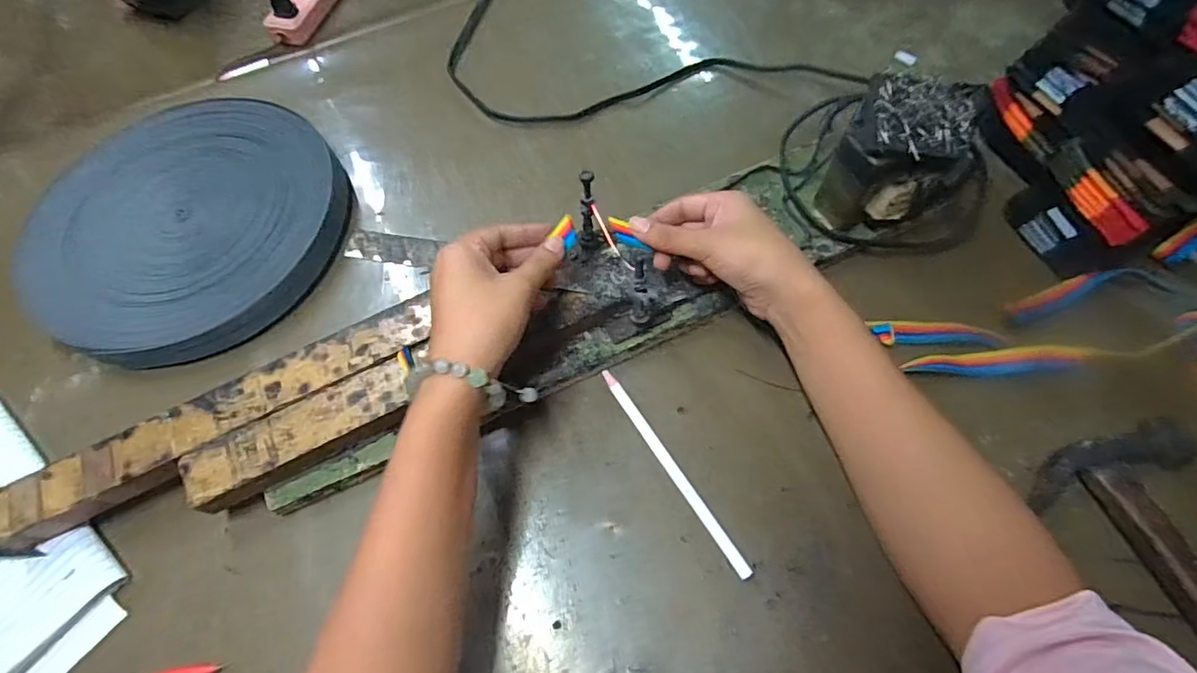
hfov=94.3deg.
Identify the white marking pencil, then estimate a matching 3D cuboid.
[{"bbox_3d":[0.051,0.090,0.385,0.009,0.005,0.165,-30,66,-12],"label":"white marking pencil"}]

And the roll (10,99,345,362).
[{"bbox_3d":[-0.348,-0.099,0.475,0.234,0.035,0.246,-1,64,2],"label":"roll"}]

